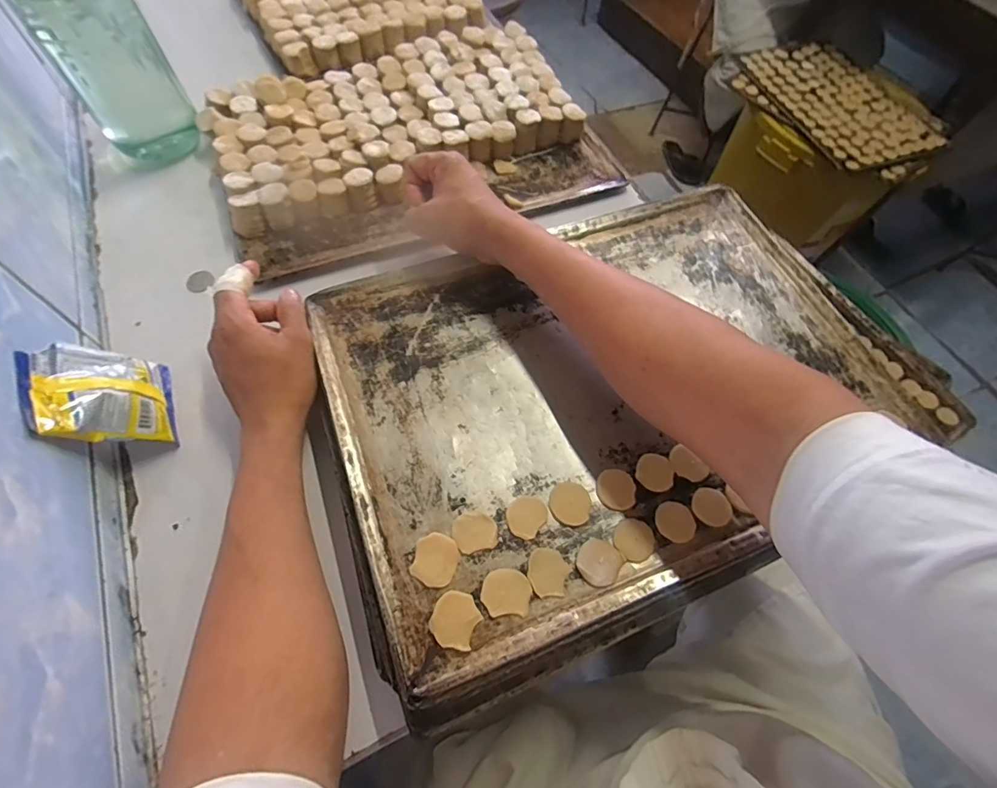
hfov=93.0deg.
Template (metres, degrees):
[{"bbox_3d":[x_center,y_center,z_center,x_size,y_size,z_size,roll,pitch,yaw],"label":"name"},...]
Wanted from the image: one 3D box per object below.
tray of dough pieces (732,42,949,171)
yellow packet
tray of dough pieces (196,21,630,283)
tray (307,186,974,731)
[{"bbox_3d":[0.818,-0.703,1.126,0.335,0.030,0.429,-19,65,-15],"label":"tray of dough pieces"},{"bbox_3d":[-0.313,-0.001,0.378,0.020,0.106,0.083,-35,68,19],"label":"yellow packet"},{"bbox_3d":[-0.110,-0.318,0.583,0.437,0.049,0.315,-20,64,-12],"label":"tray of dough pieces"},{"bbox_3d":[0.104,-0.003,0.421,0.479,0.051,0.349,-19,64,-12],"label":"tray"}]

